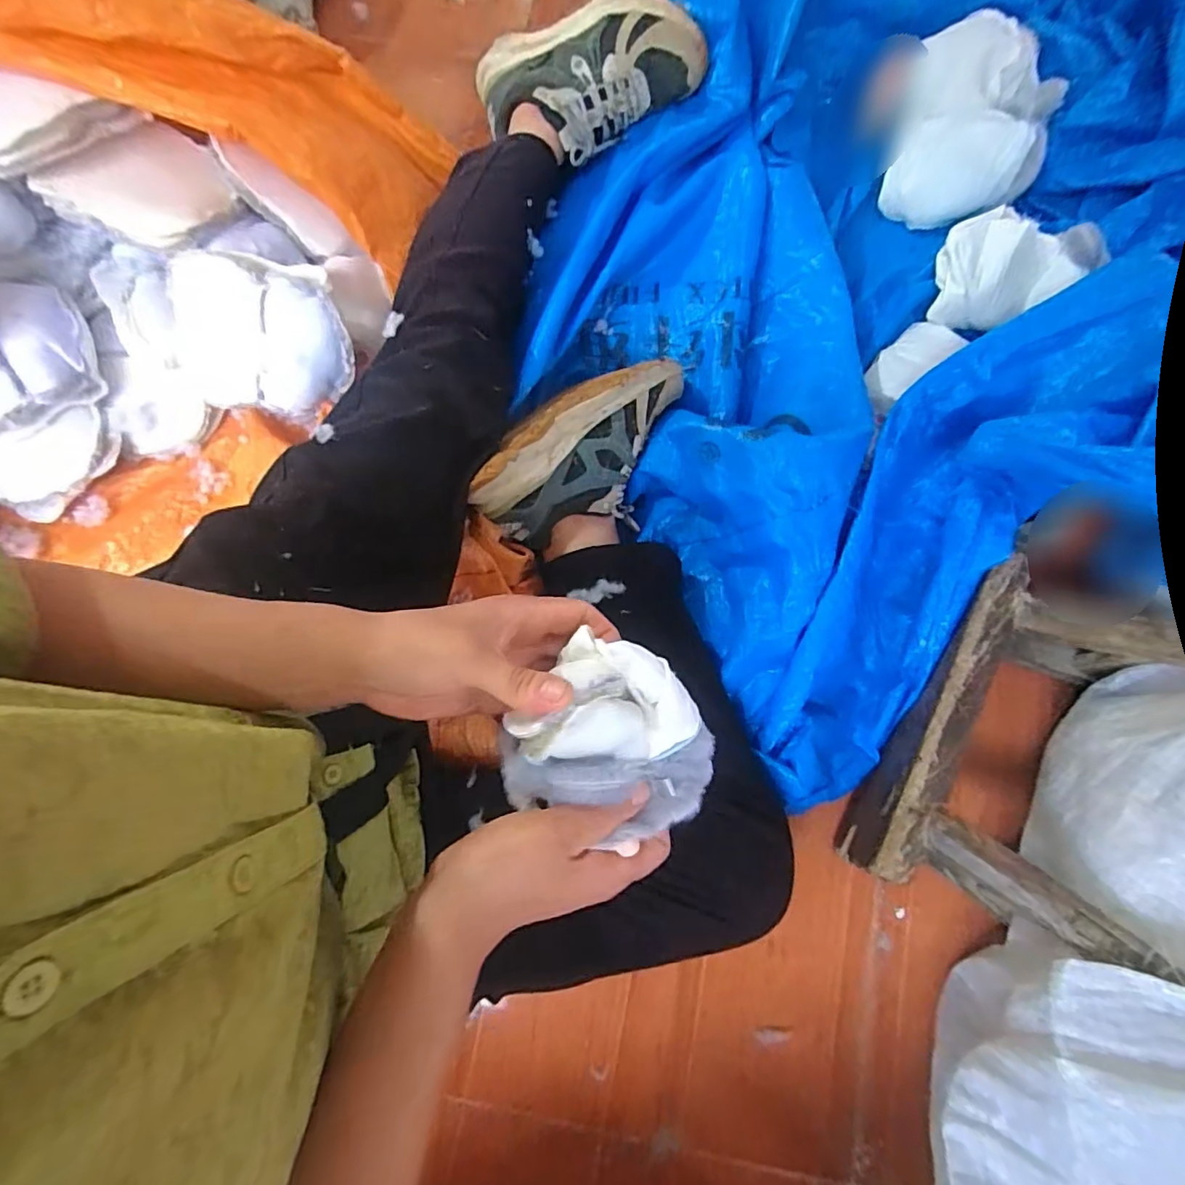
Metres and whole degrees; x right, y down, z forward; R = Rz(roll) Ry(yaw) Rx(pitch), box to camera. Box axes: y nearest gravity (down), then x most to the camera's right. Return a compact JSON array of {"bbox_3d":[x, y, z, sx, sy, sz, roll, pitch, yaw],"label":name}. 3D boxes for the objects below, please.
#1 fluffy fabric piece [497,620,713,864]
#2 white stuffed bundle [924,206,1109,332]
[{"bbox_3d":[0.014,0.078,0.292,0.110,0.053,0.097,22,79,4],"label":"fluffy fabric piece"},{"bbox_3d":[0.428,-0.343,0.587,0.132,0.075,0.097,-20,79,-4],"label":"white stuffed bundle"}]

